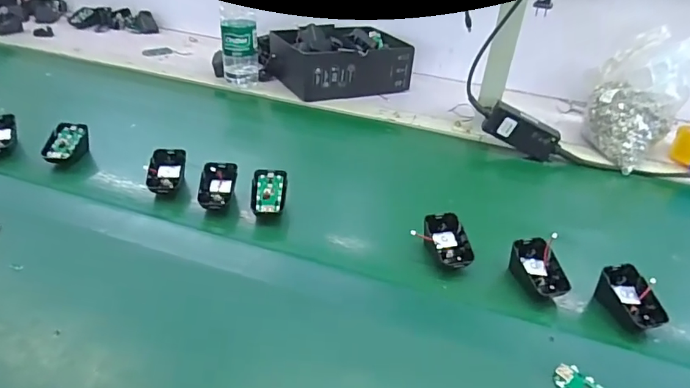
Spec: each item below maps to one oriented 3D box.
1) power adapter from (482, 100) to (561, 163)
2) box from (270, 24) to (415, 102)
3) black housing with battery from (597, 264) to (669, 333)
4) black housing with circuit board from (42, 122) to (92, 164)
[{"bbox_3d":[0.284,-0.100,0.761,0.118,0.056,0.024,28,37,-2],"label":"power adapter"},{"bbox_3d":[0.000,-0.271,0.963,0.251,0.090,0.171,-15,39,-25],"label":"box"},{"bbox_3d":[0.295,0.114,0.498,0.053,0.044,0.066,-7,37,-16],"label":"black housing with battery"},{"bbox_3d":[-0.391,-0.065,0.670,0.040,0.045,0.066,1,35,-5],"label":"black housing with circuit board"}]

